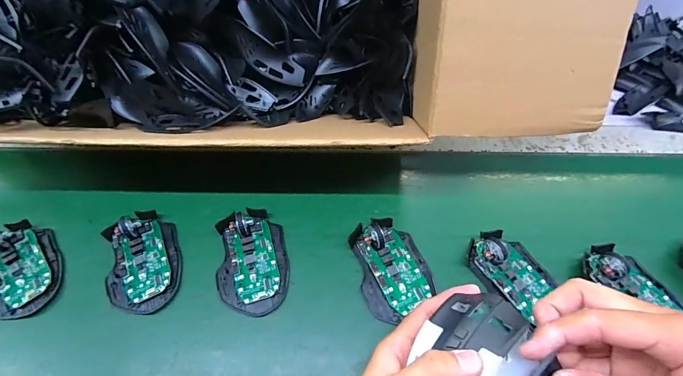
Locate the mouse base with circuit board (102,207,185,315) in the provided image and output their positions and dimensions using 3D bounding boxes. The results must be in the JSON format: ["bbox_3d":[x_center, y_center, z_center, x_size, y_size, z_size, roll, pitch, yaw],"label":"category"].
[{"bbox_3d":[-0.215,0.074,0.363,0.074,0.026,0.113,-21,59,-12],"label":"mouse base with circuit board"}]

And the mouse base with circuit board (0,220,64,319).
[{"bbox_3d":[-0.344,0.083,0.361,0.071,0.025,0.110,-35,62,-20],"label":"mouse base with circuit board"}]

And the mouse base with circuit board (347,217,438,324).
[{"bbox_3d":[0.053,0.078,0.355,0.071,0.032,0.102,-15,58,-9],"label":"mouse base with circuit board"}]

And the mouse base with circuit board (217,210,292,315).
[{"bbox_3d":[-0.097,0.071,0.361,0.072,0.033,0.114,-8,57,-4],"label":"mouse base with circuit board"}]

